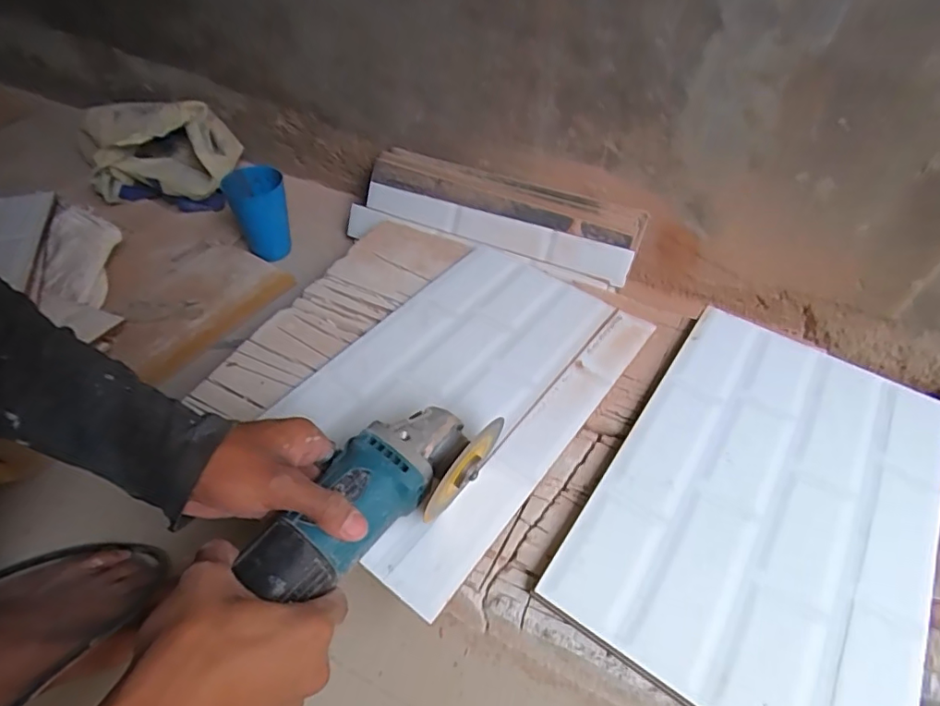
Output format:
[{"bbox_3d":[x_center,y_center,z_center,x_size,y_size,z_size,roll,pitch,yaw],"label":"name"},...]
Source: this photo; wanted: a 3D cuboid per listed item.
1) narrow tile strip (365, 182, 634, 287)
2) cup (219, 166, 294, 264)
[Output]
[{"bbox_3d":[0.026,-0.175,0.745,0.394,0.013,0.046,21,99,17],"label":"narrow tile strip"},{"bbox_3d":[-0.303,-0.202,0.774,0.077,0.112,0.092,-16,50,-17],"label":"cup"}]

